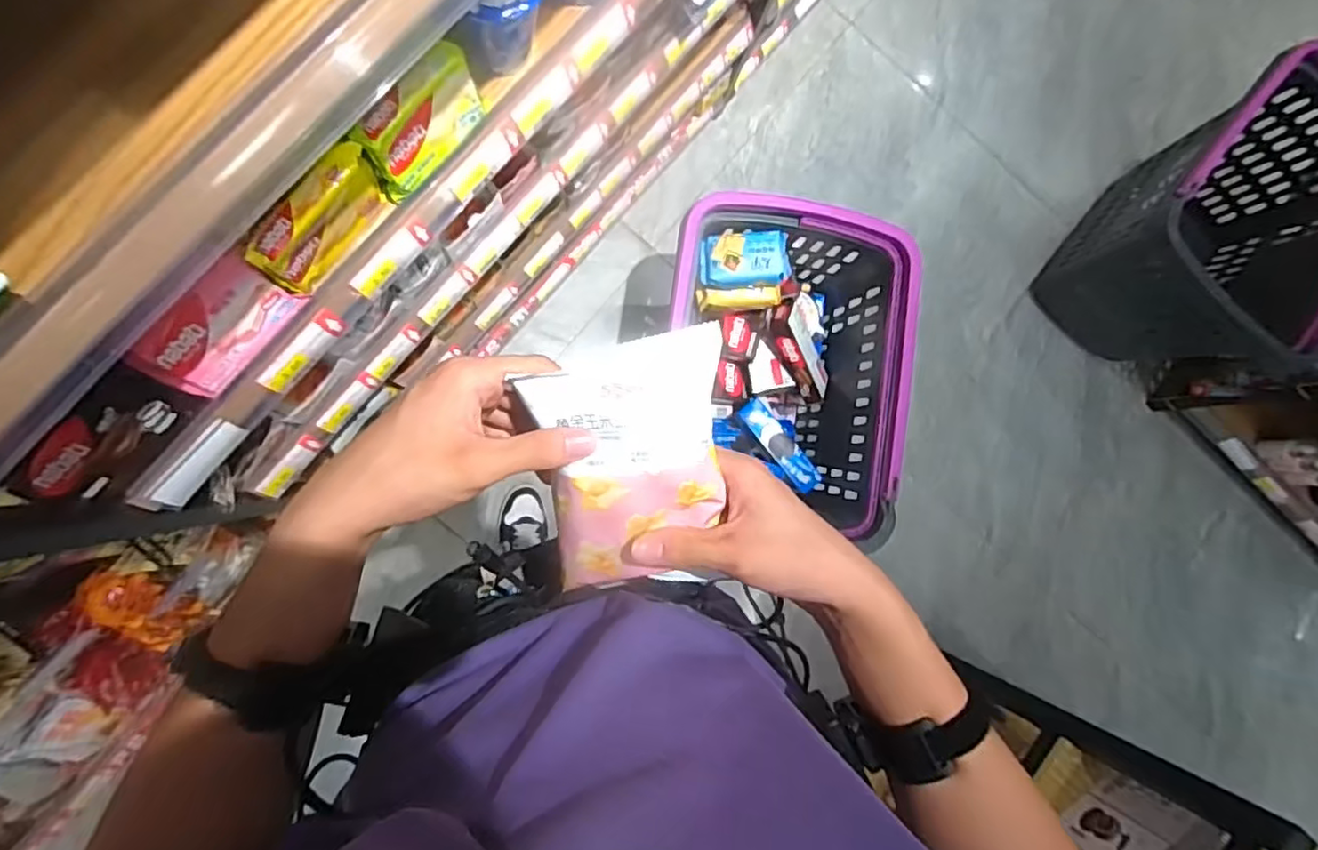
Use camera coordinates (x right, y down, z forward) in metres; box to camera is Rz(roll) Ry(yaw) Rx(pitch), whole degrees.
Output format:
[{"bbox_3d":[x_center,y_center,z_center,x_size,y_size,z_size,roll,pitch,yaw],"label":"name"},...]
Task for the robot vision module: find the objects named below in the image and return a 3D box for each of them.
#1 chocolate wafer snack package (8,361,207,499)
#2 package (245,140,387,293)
[{"bbox_3d":[-0.469,0.011,0.556,0.028,0.079,0.129,37,84,27],"label":"chocolate wafer snack package"},{"bbox_3d":[-0.300,-0.181,0.577,0.030,0.081,0.130,38,82,-5],"label":"package"}]

